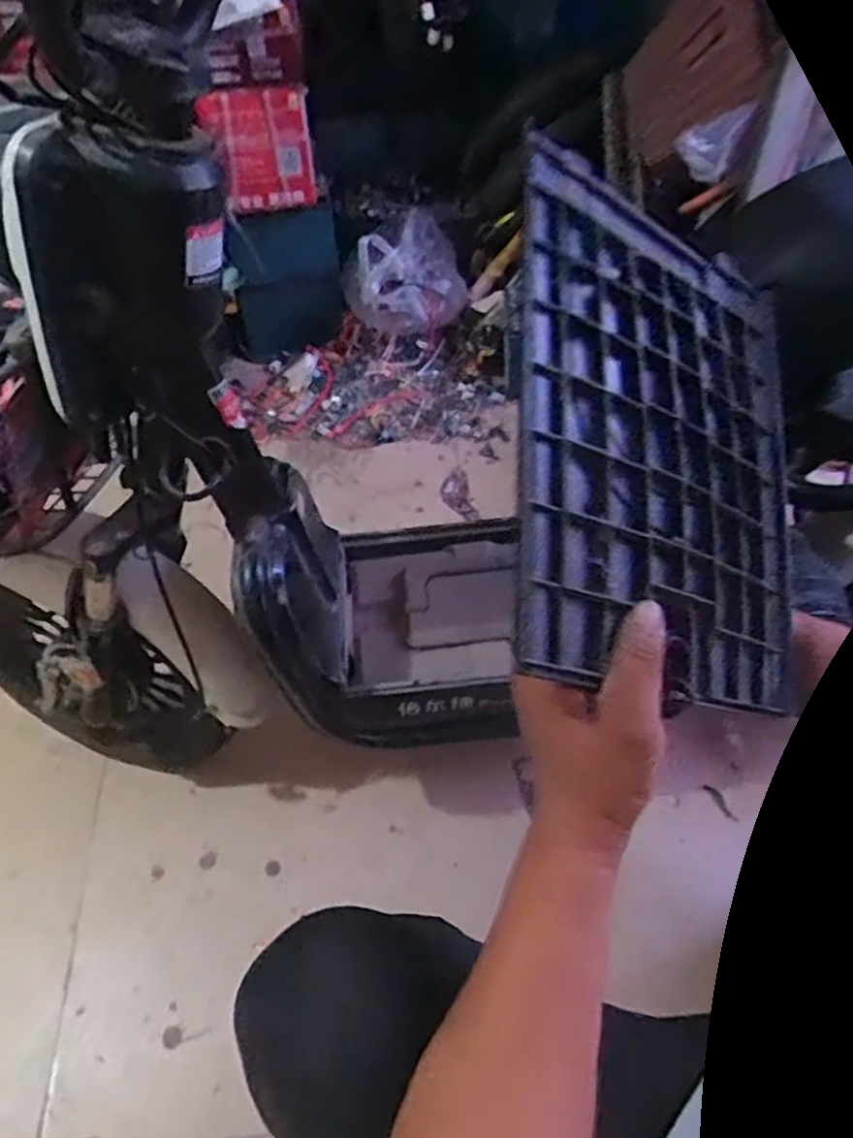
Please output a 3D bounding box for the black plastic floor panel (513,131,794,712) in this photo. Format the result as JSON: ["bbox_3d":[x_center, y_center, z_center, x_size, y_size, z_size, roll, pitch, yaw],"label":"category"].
[{"bbox_3d":[0.151,-0.084,0.445,0.238,0.015,0.318,15,71,-34],"label":"black plastic floor panel"}]

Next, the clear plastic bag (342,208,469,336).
[{"bbox_3d":[-0.031,-0.637,1.550,0.303,0.238,0.120,-37,57,-27],"label":"clear plastic bag"}]

